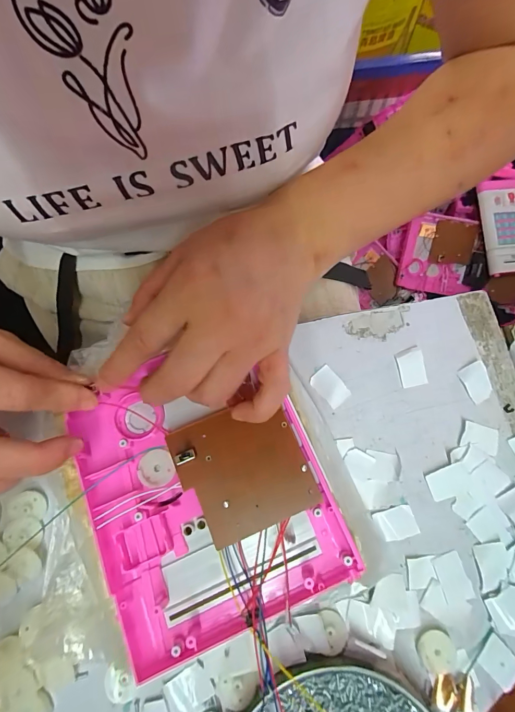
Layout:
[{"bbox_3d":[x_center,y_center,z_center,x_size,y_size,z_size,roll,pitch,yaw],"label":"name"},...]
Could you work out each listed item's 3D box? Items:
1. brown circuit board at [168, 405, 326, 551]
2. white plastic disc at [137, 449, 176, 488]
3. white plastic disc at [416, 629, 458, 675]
[{"bbox_3d":[-0.009,0.067,0.219,0.072,0.005,0.071,-22,73,-8],"label":"brown circuit board"},{"bbox_3d":[-0.064,0.071,0.228,0.022,0.004,0.022,0,75,-1],"label":"white plastic disc"},{"bbox_3d":[0.115,0.188,0.230,0.023,0.006,0.023,0,75,-1],"label":"white plastic disc"}]

